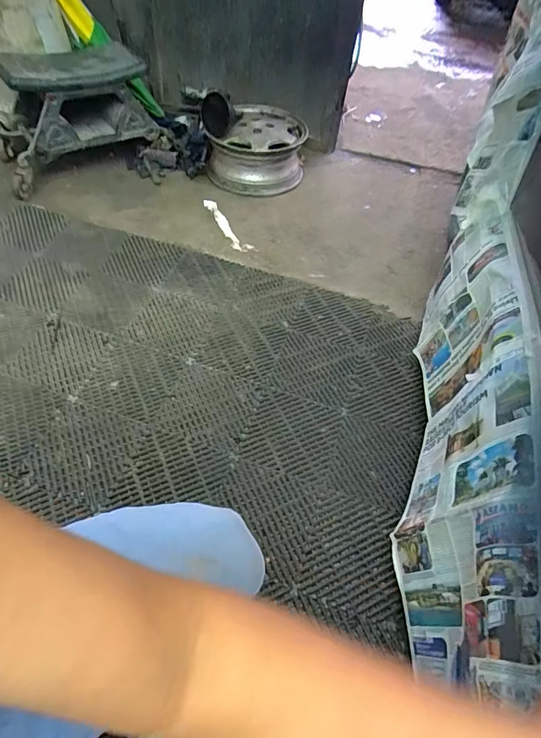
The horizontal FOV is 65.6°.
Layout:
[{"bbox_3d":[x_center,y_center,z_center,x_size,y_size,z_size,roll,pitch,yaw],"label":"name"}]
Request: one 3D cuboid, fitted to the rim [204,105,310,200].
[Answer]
[{"bbox_3d":[-0.041,-0.832,1.607,0.317,0.207,0.304,2,54,-3],"label":"rim"}]

